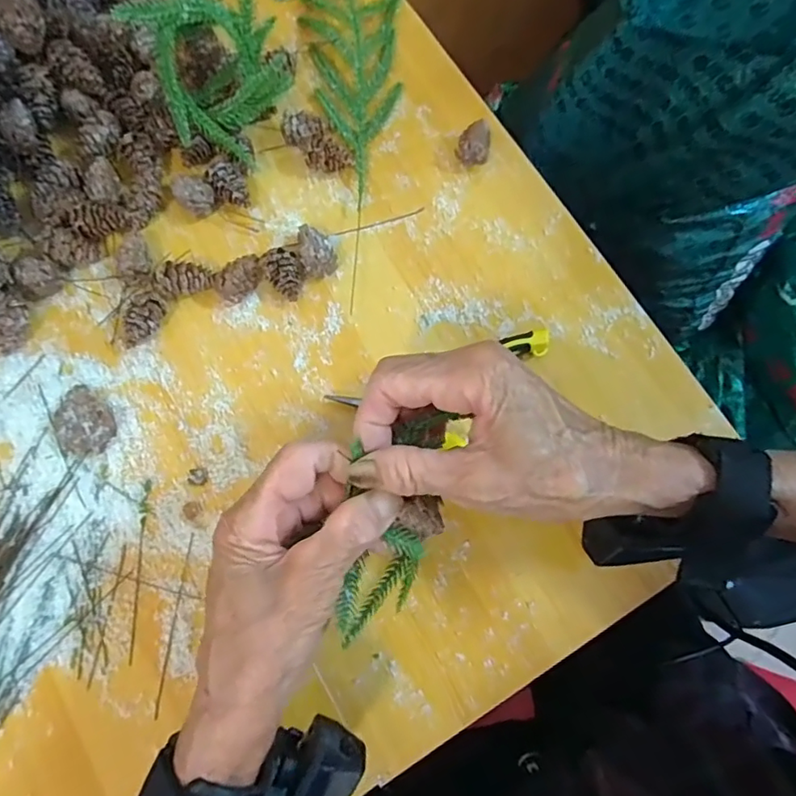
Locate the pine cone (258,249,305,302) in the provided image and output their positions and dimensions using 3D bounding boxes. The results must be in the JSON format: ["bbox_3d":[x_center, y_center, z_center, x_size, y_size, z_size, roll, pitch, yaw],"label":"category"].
[{"bbox_3d":[-0.074,-0.082,0.362,0.024,0.019,0.033,-28,78,-9],"label":"pine cone"}]

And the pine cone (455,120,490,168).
[{"bbox_3d":[0.054,-0.179,0.390,0.022,0.018,0.031,21,76,3],"label":"pine cone"}]

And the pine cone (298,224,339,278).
[{"bbox_3d":[-0.054,-0.097,0.365,0.023,0.023,0.037,-17,77,-6],"label":"pine cone"}]

